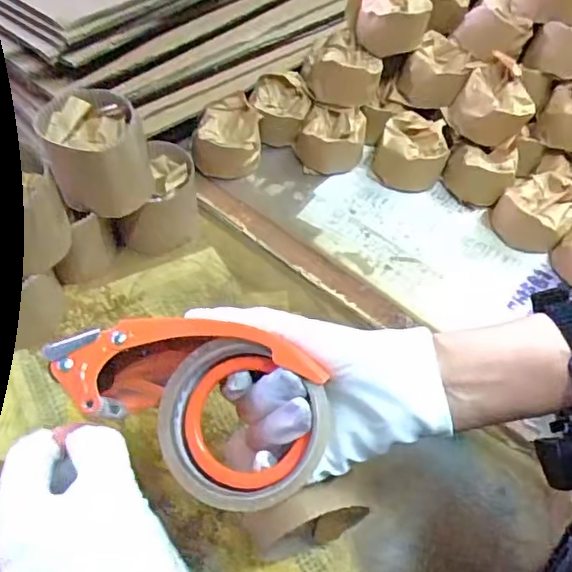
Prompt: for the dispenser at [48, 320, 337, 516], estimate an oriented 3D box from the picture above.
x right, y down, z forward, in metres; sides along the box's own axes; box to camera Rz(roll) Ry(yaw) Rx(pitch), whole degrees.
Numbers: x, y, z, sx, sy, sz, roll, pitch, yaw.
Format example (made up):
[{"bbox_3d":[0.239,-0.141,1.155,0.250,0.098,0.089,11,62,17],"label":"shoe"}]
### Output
[{"bbox_3d":[-0.053,0.059,0.334,0.155,0.072,0.093,32,79,2],"label":"dispenser"}]

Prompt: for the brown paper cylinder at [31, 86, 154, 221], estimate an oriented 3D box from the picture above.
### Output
[{"bbox_3d":[-0.162,-0.114,0.485,0.079,0.075,0.081,3,53,-3],"label":"brown paper cylinder"}]

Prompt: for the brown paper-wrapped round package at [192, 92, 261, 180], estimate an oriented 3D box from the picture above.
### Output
[{"bbox_3d":[-0.065,-0.165,0.632,0.070,0.063,0.068,3,53,-3],"label":"brown paper-wrapped round package"}]

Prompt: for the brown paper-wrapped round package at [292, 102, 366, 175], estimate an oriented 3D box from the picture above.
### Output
[{"bbox_3d":[0.050,-0.168,0.645,0.076,0.058,0.064,10,53,2],"label":"brown paper-wrapped round package"}]

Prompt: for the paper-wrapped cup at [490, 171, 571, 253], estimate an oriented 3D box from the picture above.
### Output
[{"bbox_3d":[0.263,-0.079,0.601,0.076,0.053,0.082,30,56,17],"label":"paper-wrapped cup"}]

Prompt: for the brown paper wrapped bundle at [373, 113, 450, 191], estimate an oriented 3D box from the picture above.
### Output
[{"bbox_3d":[0.142,-0.150,0.643,0.079,0.055,0.079,15,53,6],"label":"brown paper wrapped bundle"}]

